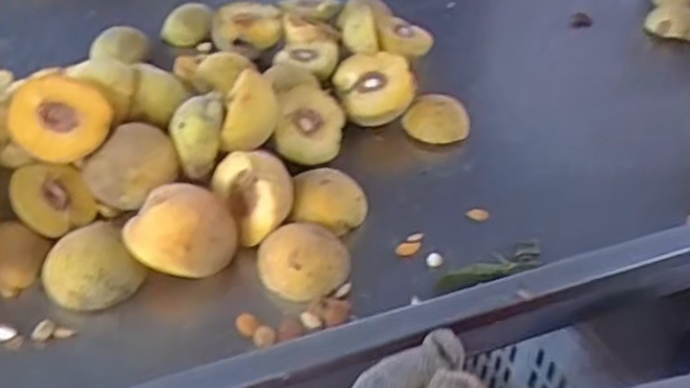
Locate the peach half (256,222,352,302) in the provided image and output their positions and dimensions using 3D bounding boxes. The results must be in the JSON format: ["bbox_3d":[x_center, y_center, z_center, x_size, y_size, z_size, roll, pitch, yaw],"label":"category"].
[{"bbox_3d":[-0.029,0.046,0.511,0.066,0.029,0.052,-1,38,-5],"label":"peach half"}]

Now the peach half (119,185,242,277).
[{"bbox_3d":[-0.113,0.024,0.505,0.071,0.039,0.052,7,38,5],"label":"peach half"}]

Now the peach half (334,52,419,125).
[{"bbox_3d":[0.028,-0.100,0.676,0.075,0.040,0.079,4,38,1],"label":"peach half"}]

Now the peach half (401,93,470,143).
[{"bbox_3d":[0.086,-0.070,0.664,0.061,0.049,0.011,7,-8,-8],"label":"peach half"}]

